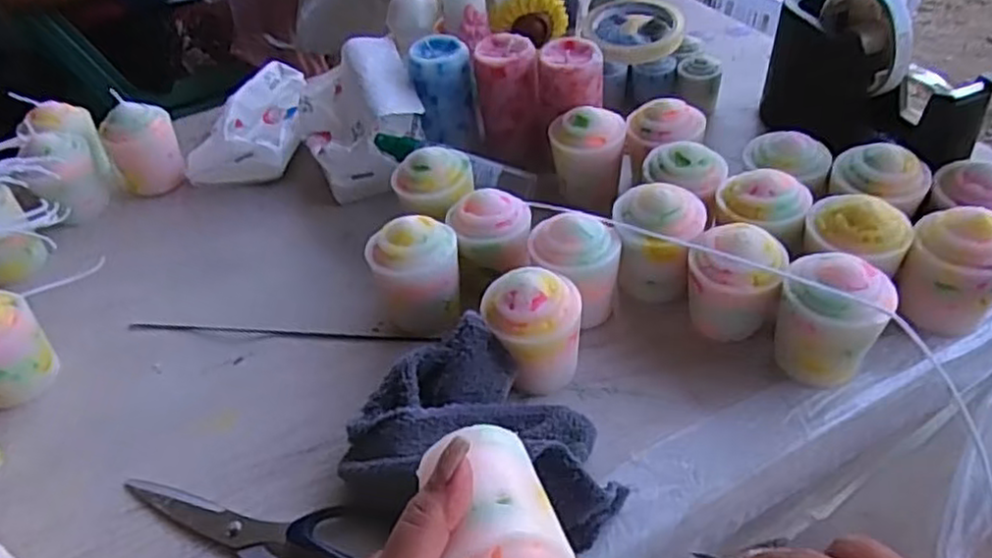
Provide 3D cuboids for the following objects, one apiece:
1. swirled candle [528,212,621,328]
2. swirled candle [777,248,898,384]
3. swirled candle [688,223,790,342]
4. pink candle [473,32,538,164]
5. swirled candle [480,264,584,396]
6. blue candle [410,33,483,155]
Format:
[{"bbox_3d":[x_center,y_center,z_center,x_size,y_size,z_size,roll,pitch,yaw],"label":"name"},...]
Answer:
[{"bbox_3d":[0.050,-0.005,0.452,0.053,0.070,0.054,-3,45,3],"label":"swirled candle"},{"bbox_3d":[0.189,0.026,0.401,0.053,0.075,0.045,29,55,30],"label":"swirled candle"},{"bbox_3d":[0.144,0.007,0.429,0.054,0.071,0.048,12,48,18],"label":"swirled candle"},{"bbox_3d":[0.010,-0.148,0.592,0.050,0.095,0.054,-3,45,4],"label":"pink candle"},{"bbox_3d":[0.023,0.032,0.415,0.054,0.067,0.046,-8,45,-1],"label":"swirled candle"},{"bbox_3d":[-0.043,-0.156,0.601,0.051,0.087,0.049,-6,45,1],"label":"blue candle"}]

